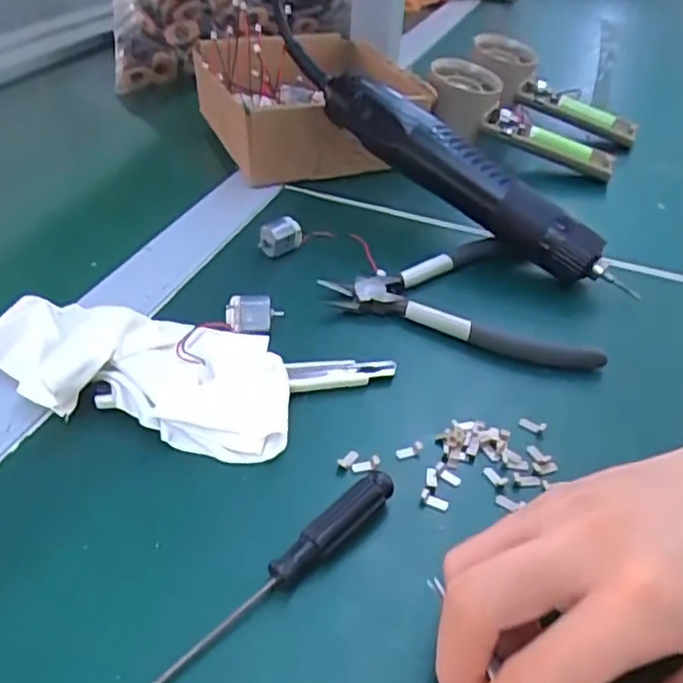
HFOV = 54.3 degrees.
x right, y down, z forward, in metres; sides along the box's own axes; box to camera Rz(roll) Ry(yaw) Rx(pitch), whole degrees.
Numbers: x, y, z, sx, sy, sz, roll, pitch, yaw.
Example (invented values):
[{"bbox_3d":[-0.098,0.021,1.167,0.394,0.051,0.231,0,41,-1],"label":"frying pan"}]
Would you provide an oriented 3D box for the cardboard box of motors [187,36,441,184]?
[{"bbox_3d":[-0.026,-0.189,0.544,0.153,0.071,0.192,-13,43,-20],"label":"cardboard box of motors"}]

